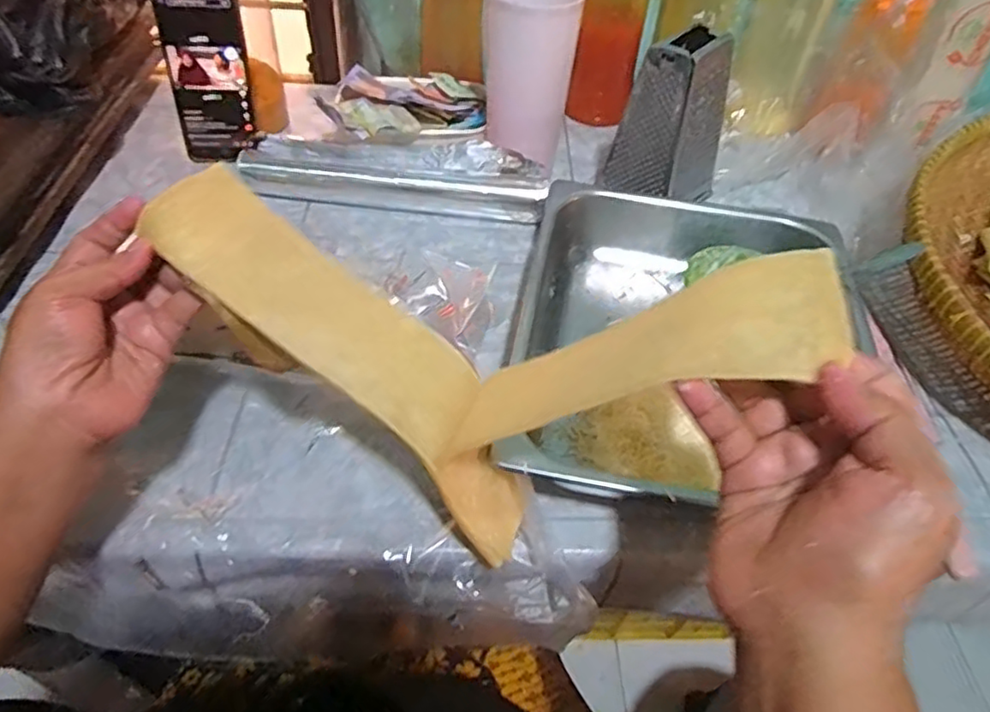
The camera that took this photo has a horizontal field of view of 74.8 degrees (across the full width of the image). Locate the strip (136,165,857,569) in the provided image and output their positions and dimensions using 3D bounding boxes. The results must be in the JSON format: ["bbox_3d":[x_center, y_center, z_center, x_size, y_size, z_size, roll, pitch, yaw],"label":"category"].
[{"bbox_3d":[-0.031,0.004,0.356,0.338,0.191,0.089,19,50,13],"label":"strip"}]

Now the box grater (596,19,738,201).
[{"bbox_3d":[0.173,-0.228,0.628,0.079,0.152,0.099,35,55,24],"label":"box grater"}]

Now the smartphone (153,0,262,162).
[{"bbox_3d":[-0.285,-0.279,0.647,0.080,0.160,0.016,-7,35,-8],"label":"smartphone"}]

